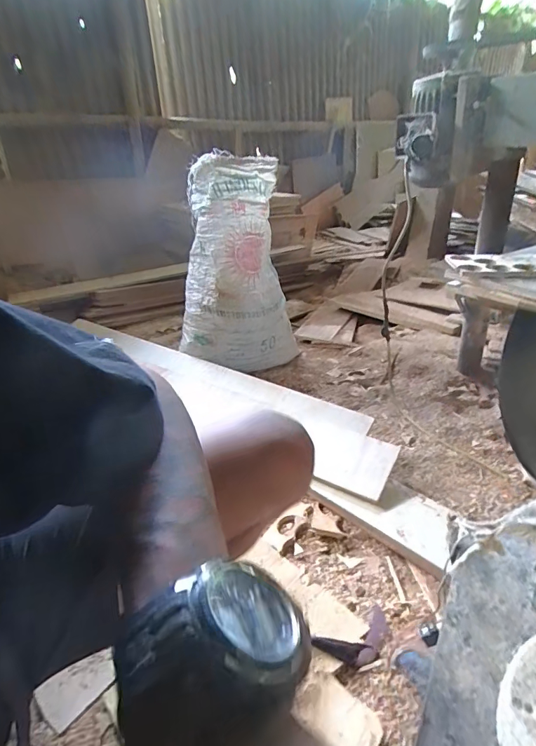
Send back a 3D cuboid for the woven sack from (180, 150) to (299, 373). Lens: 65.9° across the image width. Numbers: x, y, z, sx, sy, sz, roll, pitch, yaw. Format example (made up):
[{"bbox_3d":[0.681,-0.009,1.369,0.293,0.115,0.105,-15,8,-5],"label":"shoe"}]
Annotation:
[{"bbox_3d":[-0.084,-0.328,1.326,0.376,0.613,0.292,-5,29,-4],"label":"woven sack"}]

